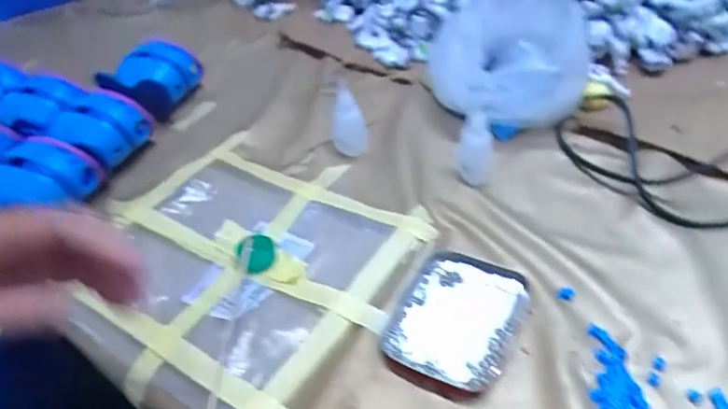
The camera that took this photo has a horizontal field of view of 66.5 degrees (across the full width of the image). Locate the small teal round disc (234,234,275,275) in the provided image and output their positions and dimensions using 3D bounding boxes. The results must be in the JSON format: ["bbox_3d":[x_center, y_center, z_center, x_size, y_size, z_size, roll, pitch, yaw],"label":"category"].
[{"bbox_3d":[-0.087,0.039,0.444,0.030,0.014,0.031,-4,43,4],"label":"small teal round disc"}]

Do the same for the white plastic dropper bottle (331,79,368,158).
[{"bbox_3d":[-0.015,-0.083,0.544,0.035,0.103,0.028,8,60,6],"label":"white plastic dropper bottle"}]

